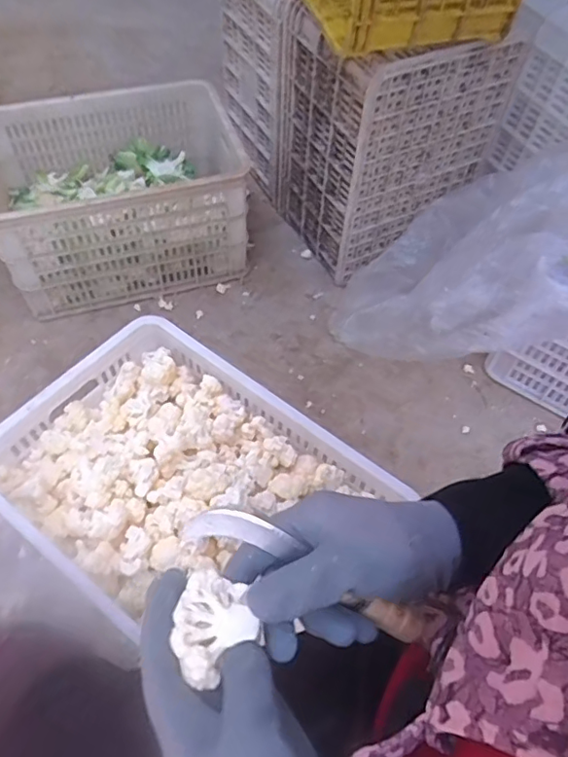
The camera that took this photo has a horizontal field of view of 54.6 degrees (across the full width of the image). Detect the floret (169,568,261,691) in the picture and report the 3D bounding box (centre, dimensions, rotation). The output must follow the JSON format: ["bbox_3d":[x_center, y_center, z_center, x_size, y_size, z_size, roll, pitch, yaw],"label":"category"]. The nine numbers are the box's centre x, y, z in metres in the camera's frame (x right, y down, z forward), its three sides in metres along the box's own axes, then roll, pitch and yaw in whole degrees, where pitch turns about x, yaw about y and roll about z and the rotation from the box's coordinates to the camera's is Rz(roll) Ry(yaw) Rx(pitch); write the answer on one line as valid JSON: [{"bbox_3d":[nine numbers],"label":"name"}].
[{"bbox_3d":[-0.044,0.154,0.340,0.049,0.023,0.058,21,59,12],"label":"floret"}]

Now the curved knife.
[{"bbox_3d":[0.029,0.134,0.374,0.199,0.026,0.033,32,58,-12],"label":"curved knife"}]

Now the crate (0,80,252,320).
[{"bbox_3d":[-0.364,-0.413,1.240,0.532,0.277,0.399,-16,58,-14],"label":"crate"}]

